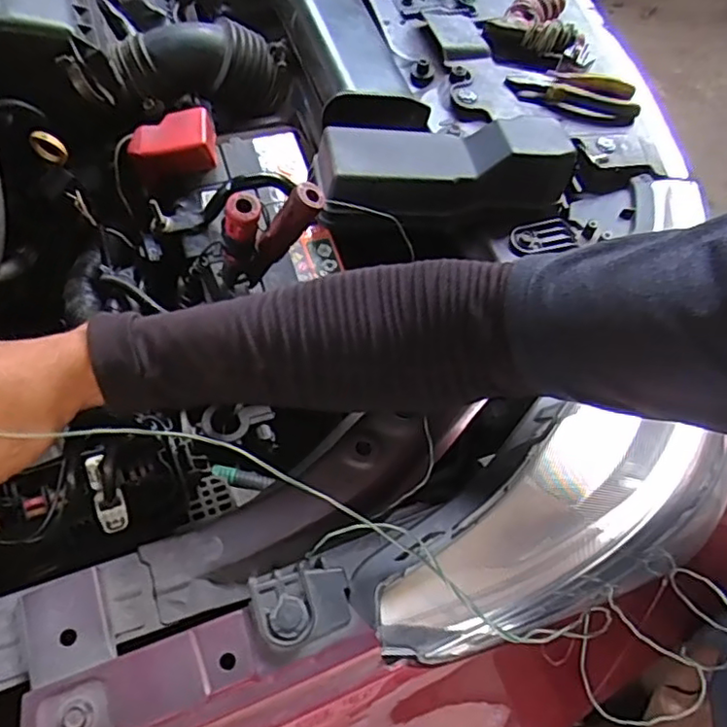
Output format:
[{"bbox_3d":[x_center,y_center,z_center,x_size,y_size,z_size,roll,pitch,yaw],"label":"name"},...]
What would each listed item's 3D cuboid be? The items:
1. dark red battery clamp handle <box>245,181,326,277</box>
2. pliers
[{"bbox_3d":[-0.060,-0.092,0.436,0.022,0.092,0.015,7,56,-36],"label":"dark red battery clamp handle"},{"bbox_3d":[0.229,-0.291,0.662,0.144,0.026,0.061,4,62,-2],"label":"pliers"}]

